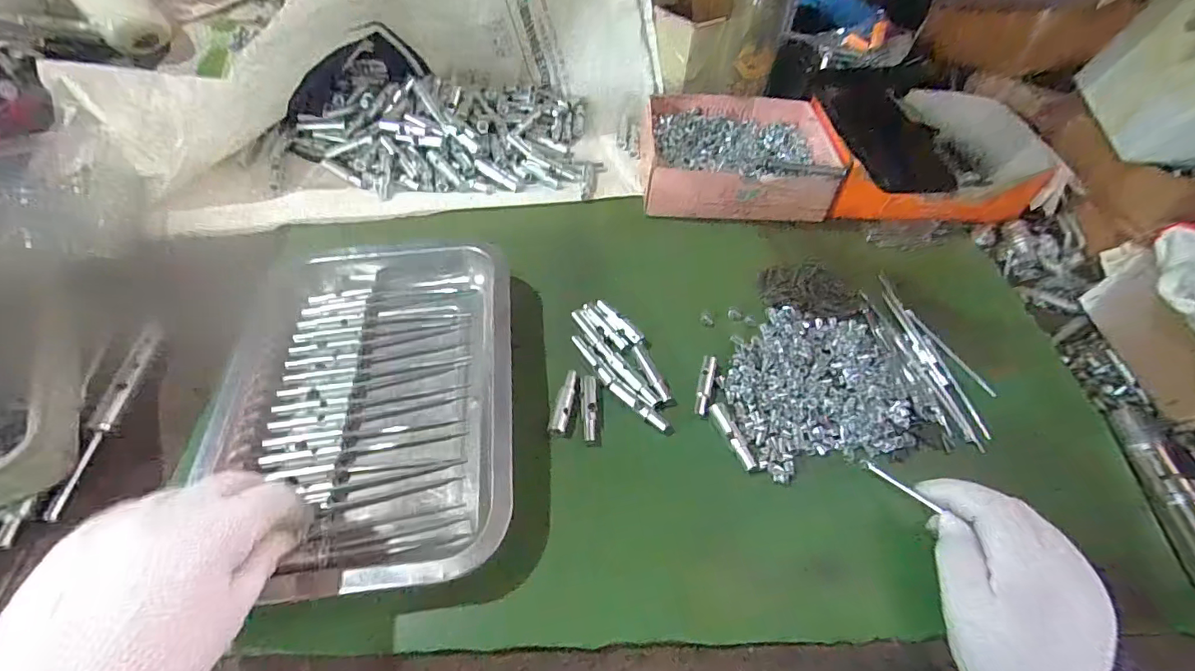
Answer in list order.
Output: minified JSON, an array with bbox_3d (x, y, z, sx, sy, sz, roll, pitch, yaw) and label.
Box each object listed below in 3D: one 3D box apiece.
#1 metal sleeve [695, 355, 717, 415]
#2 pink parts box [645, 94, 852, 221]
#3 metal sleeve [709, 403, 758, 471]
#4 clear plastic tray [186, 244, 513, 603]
[{"bbox_3d":[0.081,0.036,0.381,0.010,0.007,0.048,14,55,7],"label":"metal sleeve"},{"bbox_3d":[0.138,-0.184,0.516,0.180,0.052,0.153,3,54,-1],"label":"pink parts box"},{"bbox_3d":[0.096,0.070,0.358,0.011,0.006,0.051,-17,57,-15],"label":"metal sleeve"},{"bbox_3d":[-0.156,0.032,0.357,0.188,0.042,0.272,-3,55,-5],"label":"clear plastic tray"}]

